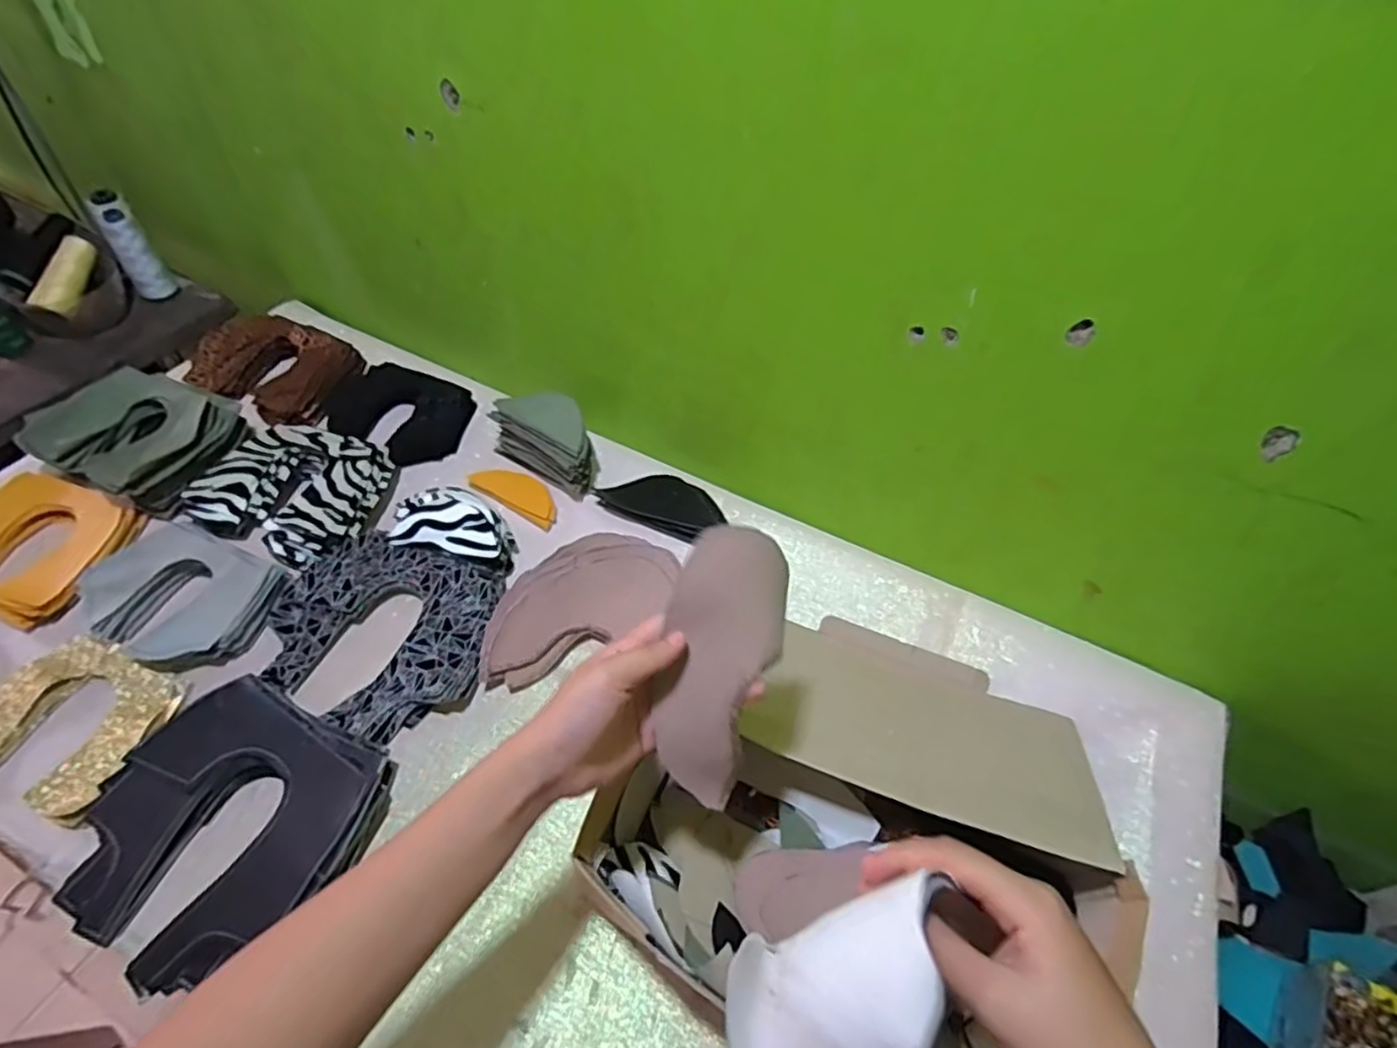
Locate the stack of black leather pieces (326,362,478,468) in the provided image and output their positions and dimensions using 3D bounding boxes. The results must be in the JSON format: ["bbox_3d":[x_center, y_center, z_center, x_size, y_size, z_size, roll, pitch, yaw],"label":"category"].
[{"bbox_3d":[-0.361,-0.141,0.809,0.167,0.050,0.122,25,53,14],"label":"stack of black leather pieces"}]

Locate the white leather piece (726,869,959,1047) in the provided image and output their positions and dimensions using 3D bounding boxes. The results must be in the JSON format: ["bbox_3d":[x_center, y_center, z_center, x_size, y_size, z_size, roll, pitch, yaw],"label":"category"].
[{"bbox_3d":[0.058,0.214,0.310,0.027,0.157,0.062,13,47,-27],"label":"white leather piece"}]

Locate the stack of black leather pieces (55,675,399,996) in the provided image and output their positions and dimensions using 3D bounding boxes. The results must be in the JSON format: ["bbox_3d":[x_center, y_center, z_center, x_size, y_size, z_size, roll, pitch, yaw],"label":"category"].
[{"bbox_3d":[-0.358,0.226,0.514,0.200,0.033,0.191,26,53,15],"label":"stack of black leather pieces"}]

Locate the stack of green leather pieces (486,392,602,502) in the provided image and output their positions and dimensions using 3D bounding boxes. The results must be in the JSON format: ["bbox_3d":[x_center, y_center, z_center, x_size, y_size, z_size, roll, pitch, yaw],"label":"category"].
[{"bbox_3d":[-0.168,-0.097,0.757,0.127,0.083,0.058,32,55,19],"label":"stack of green leather pieces"}]

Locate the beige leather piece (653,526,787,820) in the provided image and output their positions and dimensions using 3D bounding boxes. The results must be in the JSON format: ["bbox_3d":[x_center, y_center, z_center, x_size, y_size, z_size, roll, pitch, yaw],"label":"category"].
[{"bbox_3d":[0.013,0.089,0.421,0.067,0.056,0.170,12,93,4],"label":"beige leather piece"}]

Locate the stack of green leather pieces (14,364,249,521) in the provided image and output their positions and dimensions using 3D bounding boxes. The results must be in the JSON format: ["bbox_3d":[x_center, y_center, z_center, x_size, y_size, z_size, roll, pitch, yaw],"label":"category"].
[{"bbox_3d":[-0.594,-0.095,0.722,0.178,0.058,0.151,15,51,6],"label":"stack of green leather pieces"}]

